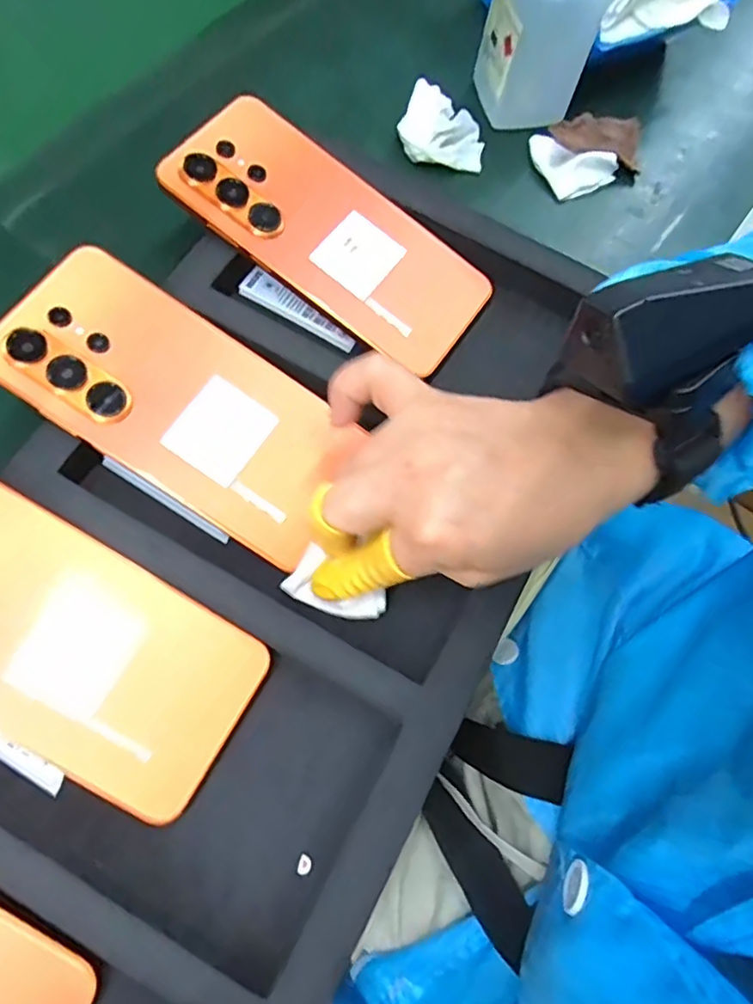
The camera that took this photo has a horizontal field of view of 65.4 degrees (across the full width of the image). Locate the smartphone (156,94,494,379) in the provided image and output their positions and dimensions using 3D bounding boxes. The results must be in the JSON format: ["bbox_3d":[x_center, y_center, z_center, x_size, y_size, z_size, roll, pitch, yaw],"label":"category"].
[{"bbox_3d":[-0.021,-0.140,0.305,0.167,0.006,0.079,36,71,-2],"label":"smartphone"}]

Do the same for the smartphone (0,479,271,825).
[{"bbox_3d":[-0.131,0.049,0.230,0.166,0.005,0.077,33,70,-3],"label":"smartphone"}]

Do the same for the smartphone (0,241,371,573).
[{"bbox_3d":[-0.087,-0.046,0.264,0.161,0.008,0.078,37,71,-2],"label":"smartphone"}]

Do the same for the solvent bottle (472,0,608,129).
[{"bbox_3d":[0.096,-0.286,0.348,0.063,0.104,0.049,-7,69,-6],"label":"solvent bottle"}]

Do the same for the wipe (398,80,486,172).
[{"bbox_3d":[0.042,-0.239,0.373,0.052,0.018,0.059,6,69,0],"label":"wipe"}]

